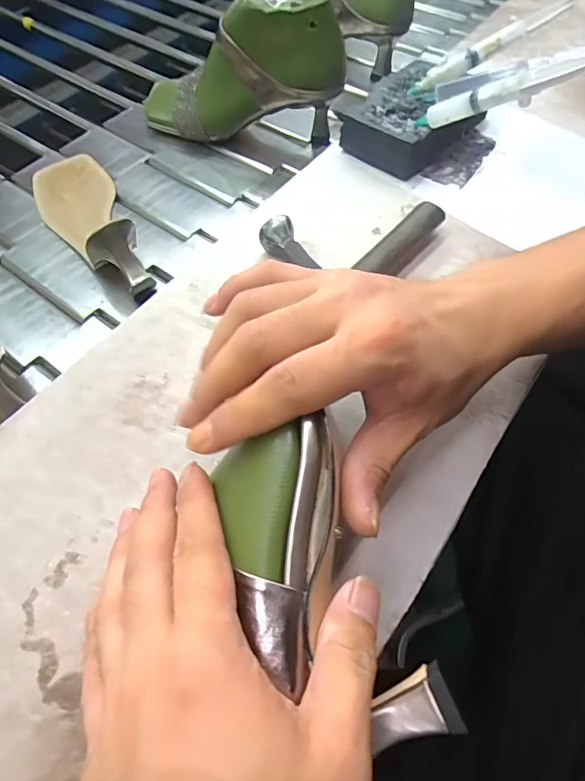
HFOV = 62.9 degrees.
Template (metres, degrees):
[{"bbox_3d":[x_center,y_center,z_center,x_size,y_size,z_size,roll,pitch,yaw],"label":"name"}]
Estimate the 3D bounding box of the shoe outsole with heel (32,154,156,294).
[{"bbox_3d":[-0.196,-0.170,0.448,0.075,0.049,0.233,-24,61,-14],"label":"shoe outsole with heel"}]

